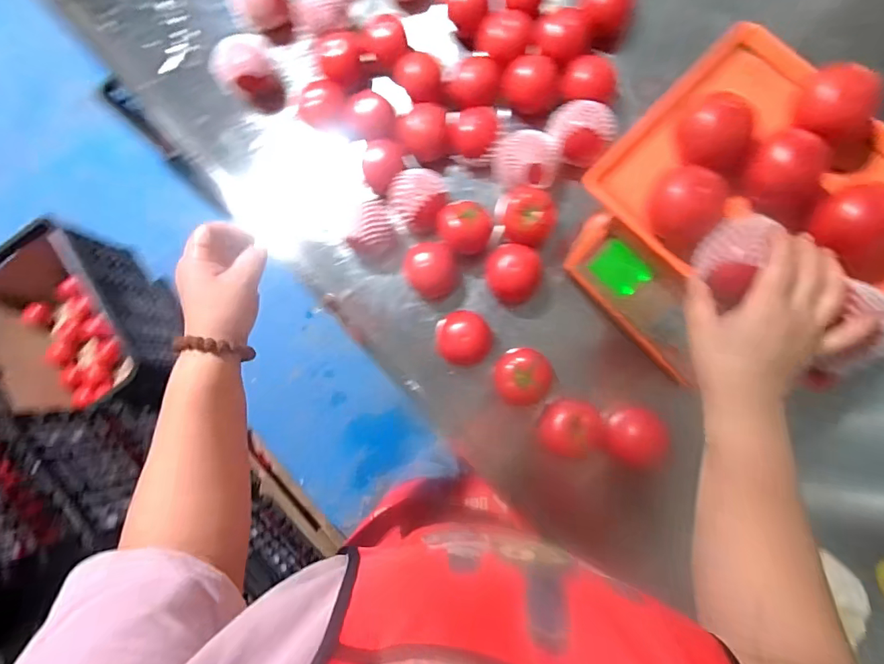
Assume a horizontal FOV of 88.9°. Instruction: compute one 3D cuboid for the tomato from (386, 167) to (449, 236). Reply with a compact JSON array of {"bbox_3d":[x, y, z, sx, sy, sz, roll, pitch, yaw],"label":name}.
[{"bbox_3d":[-0.034,-0.166,0.576,0.074,0.058,0.075,-1,85,6],"label":"tomato"}]

